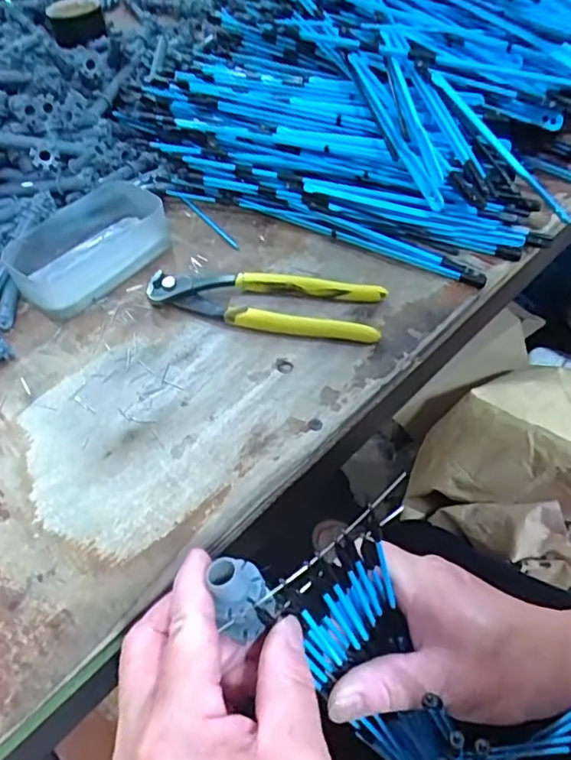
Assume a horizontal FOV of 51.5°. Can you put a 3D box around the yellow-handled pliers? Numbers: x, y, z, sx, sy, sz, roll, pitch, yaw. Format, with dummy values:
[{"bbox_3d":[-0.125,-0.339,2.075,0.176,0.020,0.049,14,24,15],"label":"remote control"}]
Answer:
[{"bbox_3d":[-0.016,-0.054,0.409,0.161,0.016,0.045,7,52,11],"label":"yellow-handled pliers"}]

